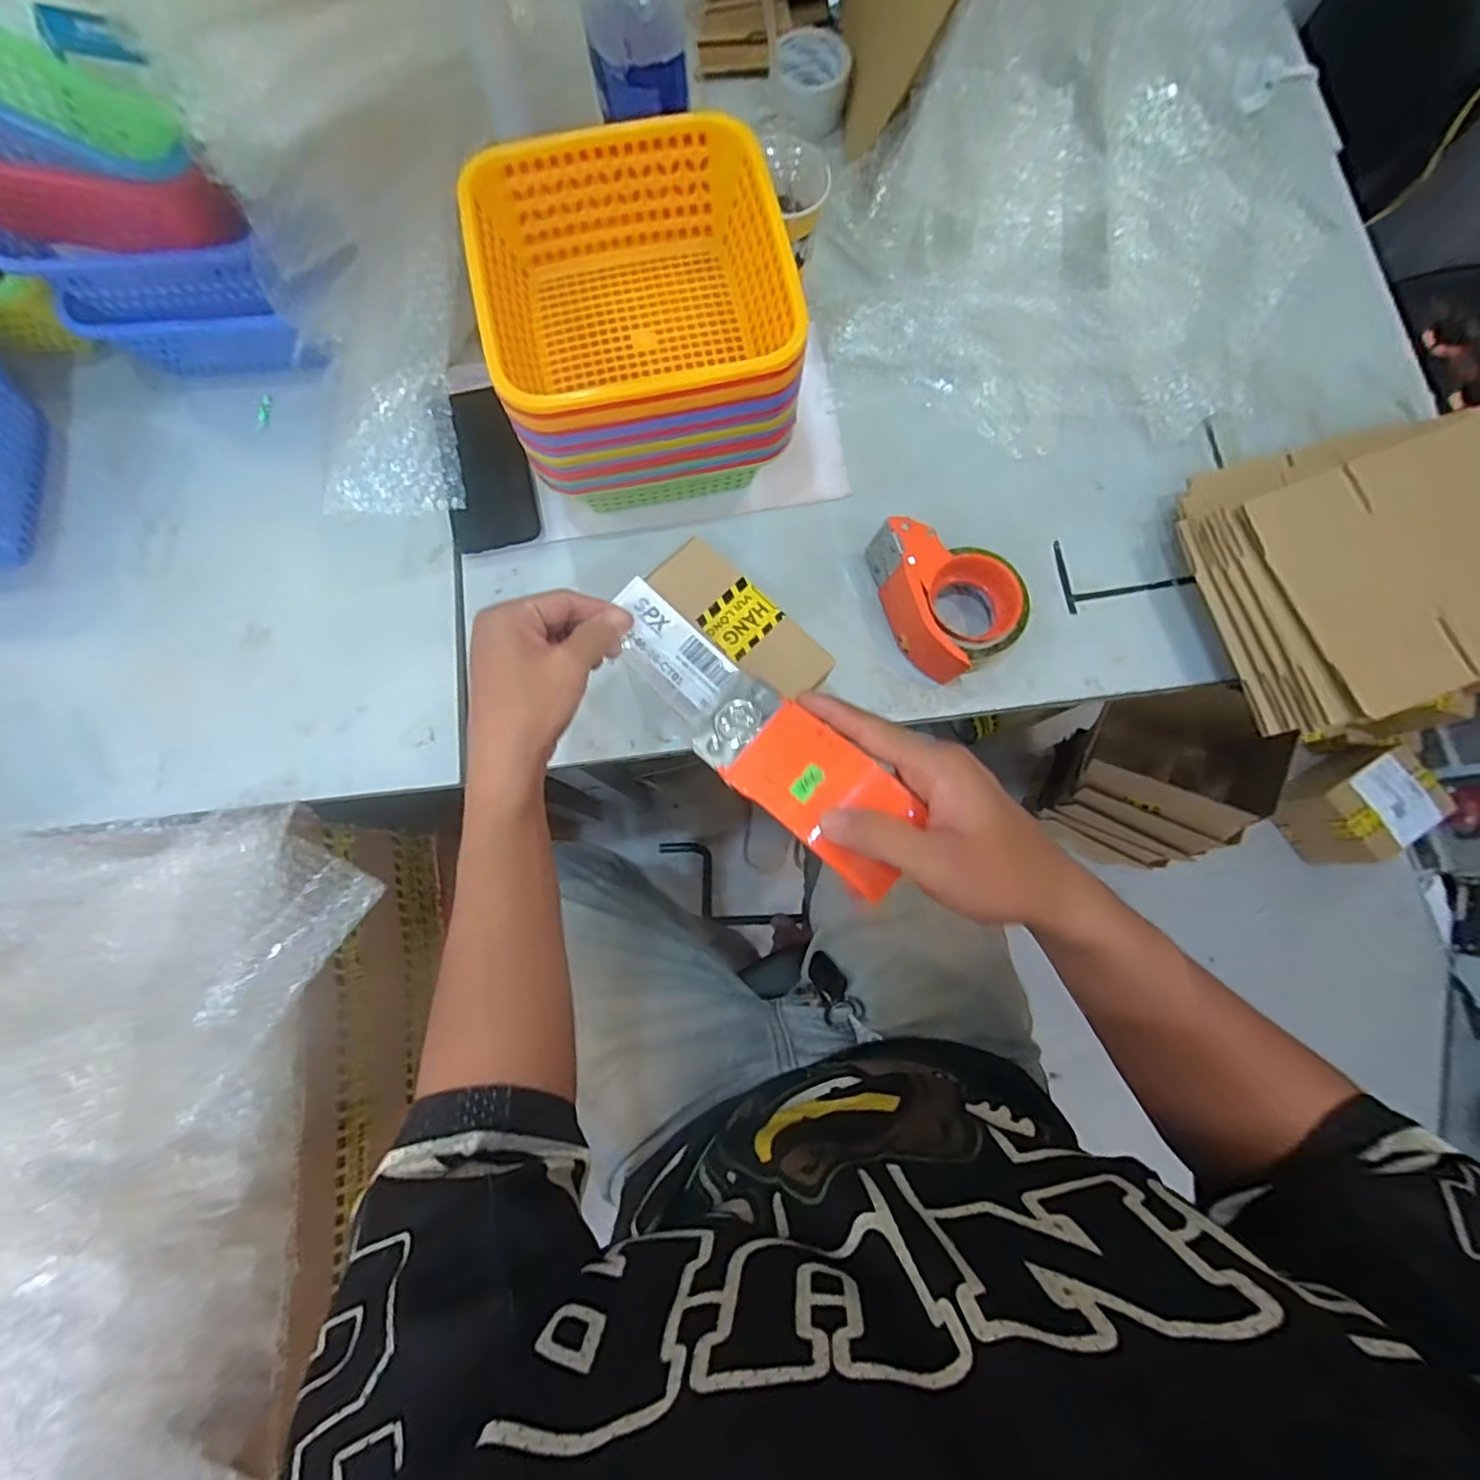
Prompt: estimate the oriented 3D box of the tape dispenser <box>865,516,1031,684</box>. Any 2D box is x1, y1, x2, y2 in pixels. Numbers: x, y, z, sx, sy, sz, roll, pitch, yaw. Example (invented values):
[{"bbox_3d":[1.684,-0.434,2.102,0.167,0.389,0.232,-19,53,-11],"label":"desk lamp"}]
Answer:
[{"bbox_3d":[0.192,-0.130,0.562,0.110,0.064,0.143,-16,79,-4],"label":"tape dispenser"}]

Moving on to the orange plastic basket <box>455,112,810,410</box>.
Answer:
[{"bbox_3d":[-0.080,-0.340,0.482,0.221,0.085,0.220,-12,79,-4],"label":"orange plastic basket"}]

